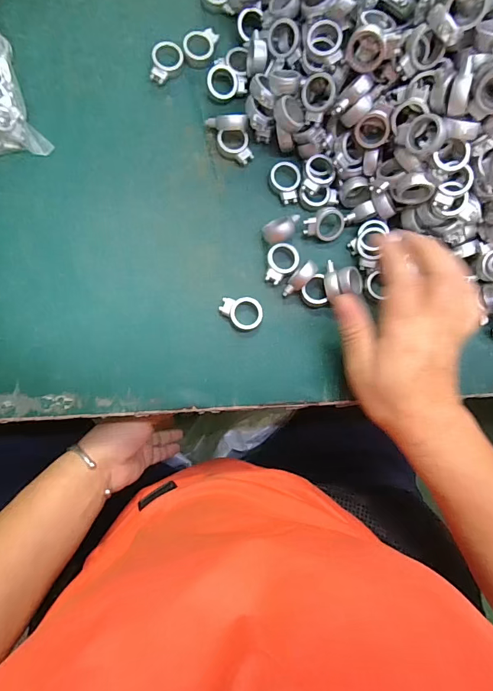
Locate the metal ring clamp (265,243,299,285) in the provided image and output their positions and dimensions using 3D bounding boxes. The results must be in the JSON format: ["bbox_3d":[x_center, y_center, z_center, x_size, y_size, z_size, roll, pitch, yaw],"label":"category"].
[{"bbox_3d":[0.028,-0.067,0.330,0.025,0.010,0.035,24,82,-4],"label":"metal ring clamp"}]

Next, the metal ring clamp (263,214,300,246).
[{"bbox_3d":[0.030,-0.092,0.329,0.031,0.020,0.017,-20,87,-9],"label":"metal ring clamp"}]

